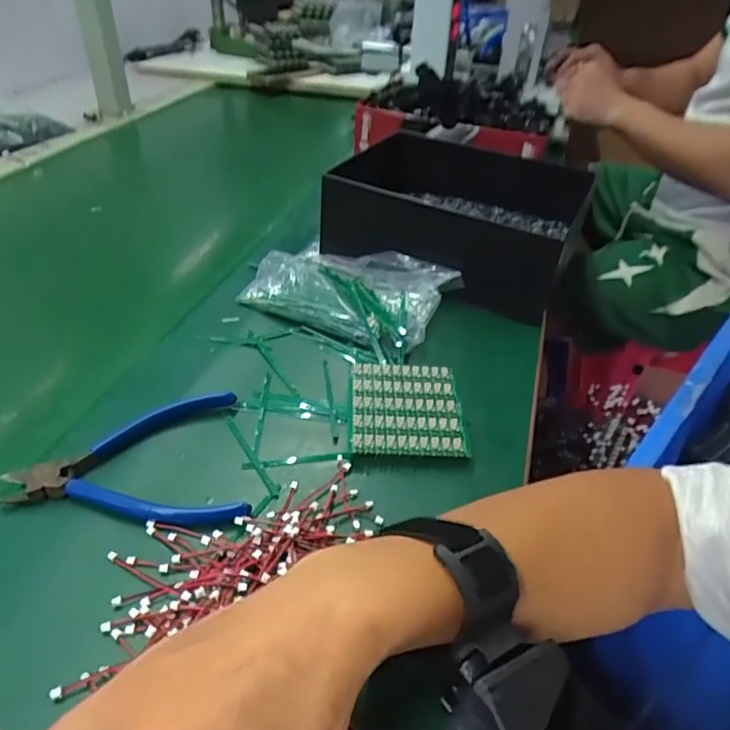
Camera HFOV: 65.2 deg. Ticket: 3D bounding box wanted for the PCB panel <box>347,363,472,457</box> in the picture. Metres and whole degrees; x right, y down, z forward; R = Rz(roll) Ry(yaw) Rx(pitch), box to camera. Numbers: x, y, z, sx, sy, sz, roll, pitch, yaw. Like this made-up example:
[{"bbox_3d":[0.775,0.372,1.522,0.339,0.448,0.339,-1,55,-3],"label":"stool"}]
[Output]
[{"bbox_3d":[0.029,0.029,0.408,0.079,0.011,0.084,1,39,-2],"label":"PCB panel"}]

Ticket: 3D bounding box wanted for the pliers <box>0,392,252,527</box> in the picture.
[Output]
[{"bbox_3d":[-0.147,0.065,0.357,0.137,0.018,0.105,-10,40,-15],"label":"pliers"}]

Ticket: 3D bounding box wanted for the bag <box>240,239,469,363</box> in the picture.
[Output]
[{"bbox_3d":[-0.015,-0.074,0.518,0.171,0.023,0.112,20,42,21],"label":"bag"}]

